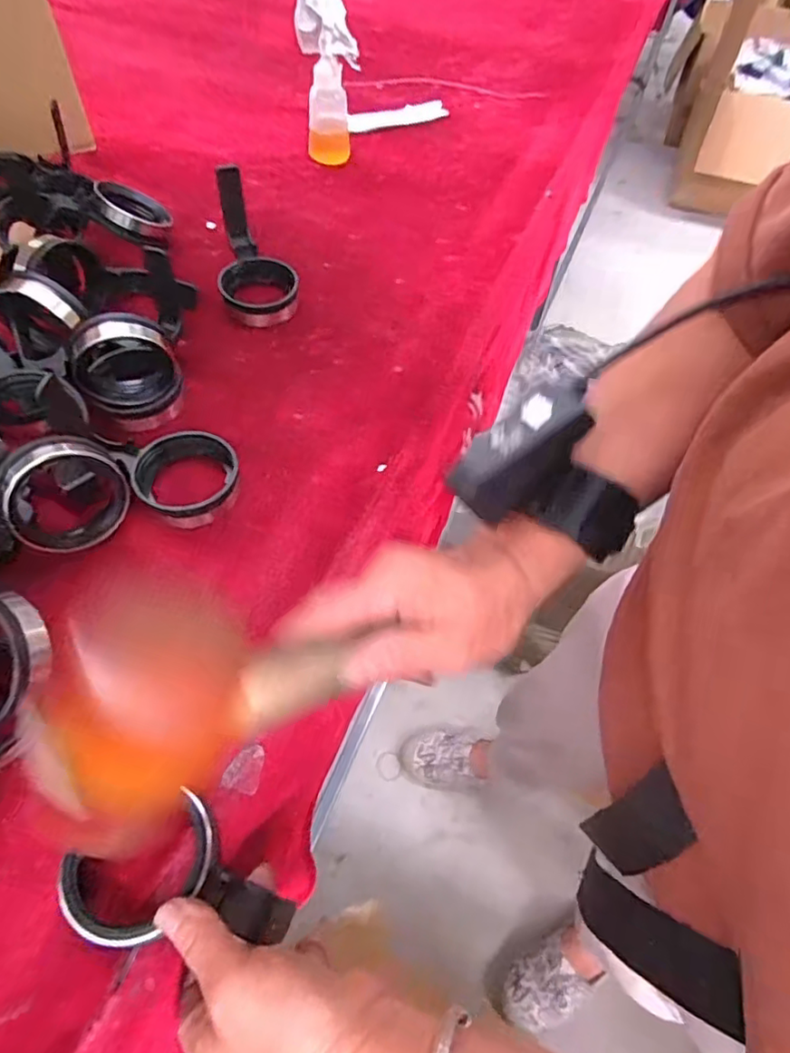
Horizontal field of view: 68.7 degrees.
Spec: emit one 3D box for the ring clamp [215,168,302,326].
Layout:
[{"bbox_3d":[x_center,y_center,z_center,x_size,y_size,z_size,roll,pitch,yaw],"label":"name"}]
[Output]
[{"bbox_3d":[-0.127,-0.256,0.531,0.071,0.092,0.116,-3,55,-8],"label":"ring clamp"}]

